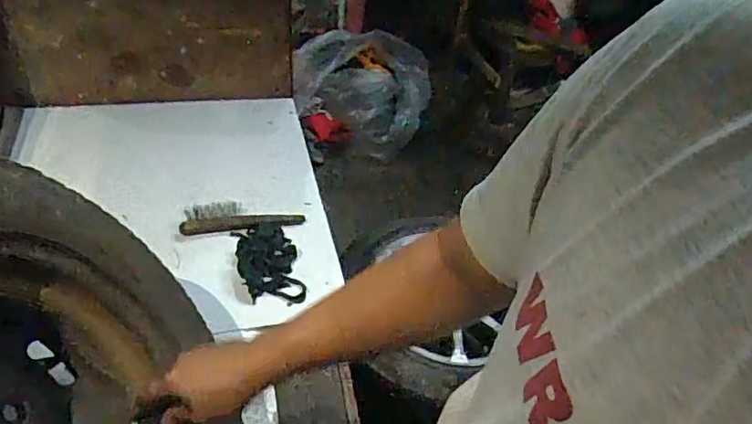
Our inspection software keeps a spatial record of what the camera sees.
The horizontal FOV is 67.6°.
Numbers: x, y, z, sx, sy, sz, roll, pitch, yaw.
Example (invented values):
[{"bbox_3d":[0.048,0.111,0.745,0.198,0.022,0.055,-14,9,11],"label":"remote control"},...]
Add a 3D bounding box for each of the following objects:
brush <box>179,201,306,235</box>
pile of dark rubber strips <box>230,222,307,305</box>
[{"bbox_3d":[-0.232,0.006,0.983,0.205,0.031,0.049,-5,43,-12],"label":"brush"},{"bbox_3d":[-0.178,0.081,0.923,0.093,0.012,0.173,-11,44,-17],"label":"pile of dark rubber strips"}]

